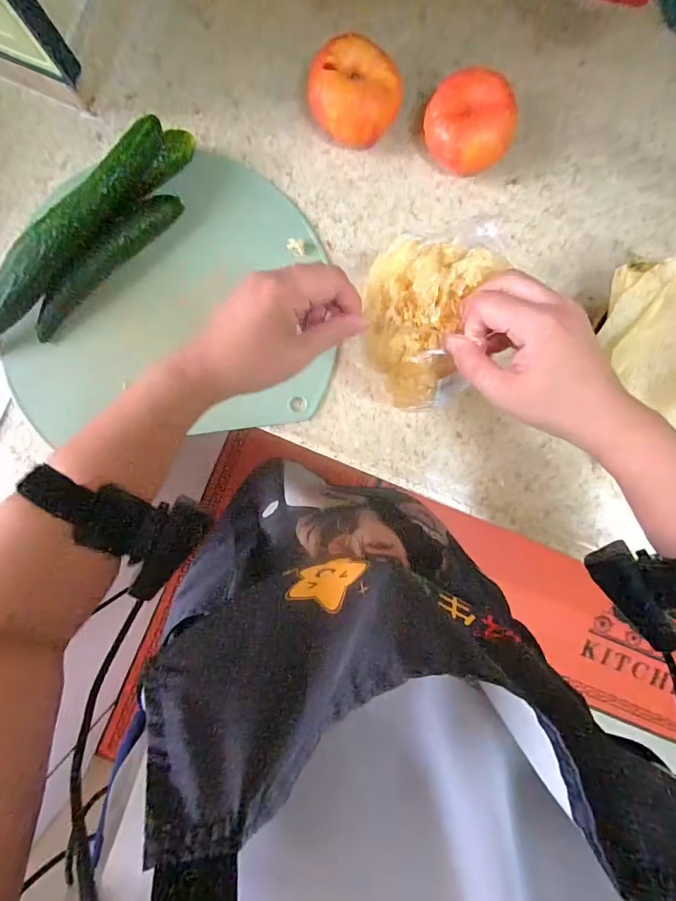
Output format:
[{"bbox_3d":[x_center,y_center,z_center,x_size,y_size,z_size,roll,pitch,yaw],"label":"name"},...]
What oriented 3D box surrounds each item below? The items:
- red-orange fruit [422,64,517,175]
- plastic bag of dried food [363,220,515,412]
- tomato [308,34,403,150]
[{"bbox_3d":[0.127,-0.317,0.446,0.082,0.057,0.083,12,89,0],"label":"red-orange fruit"},{"bbox_3d":[0.068,-0.106,0.341,0.090,0.054,0.137,12,88,-1],"label":"plastic bag of dried food"},{"bbox_3d":[0.016,-0.351,0.443,0.087,0.058,0.090,0,89,-1],"label":"tomato"}]

